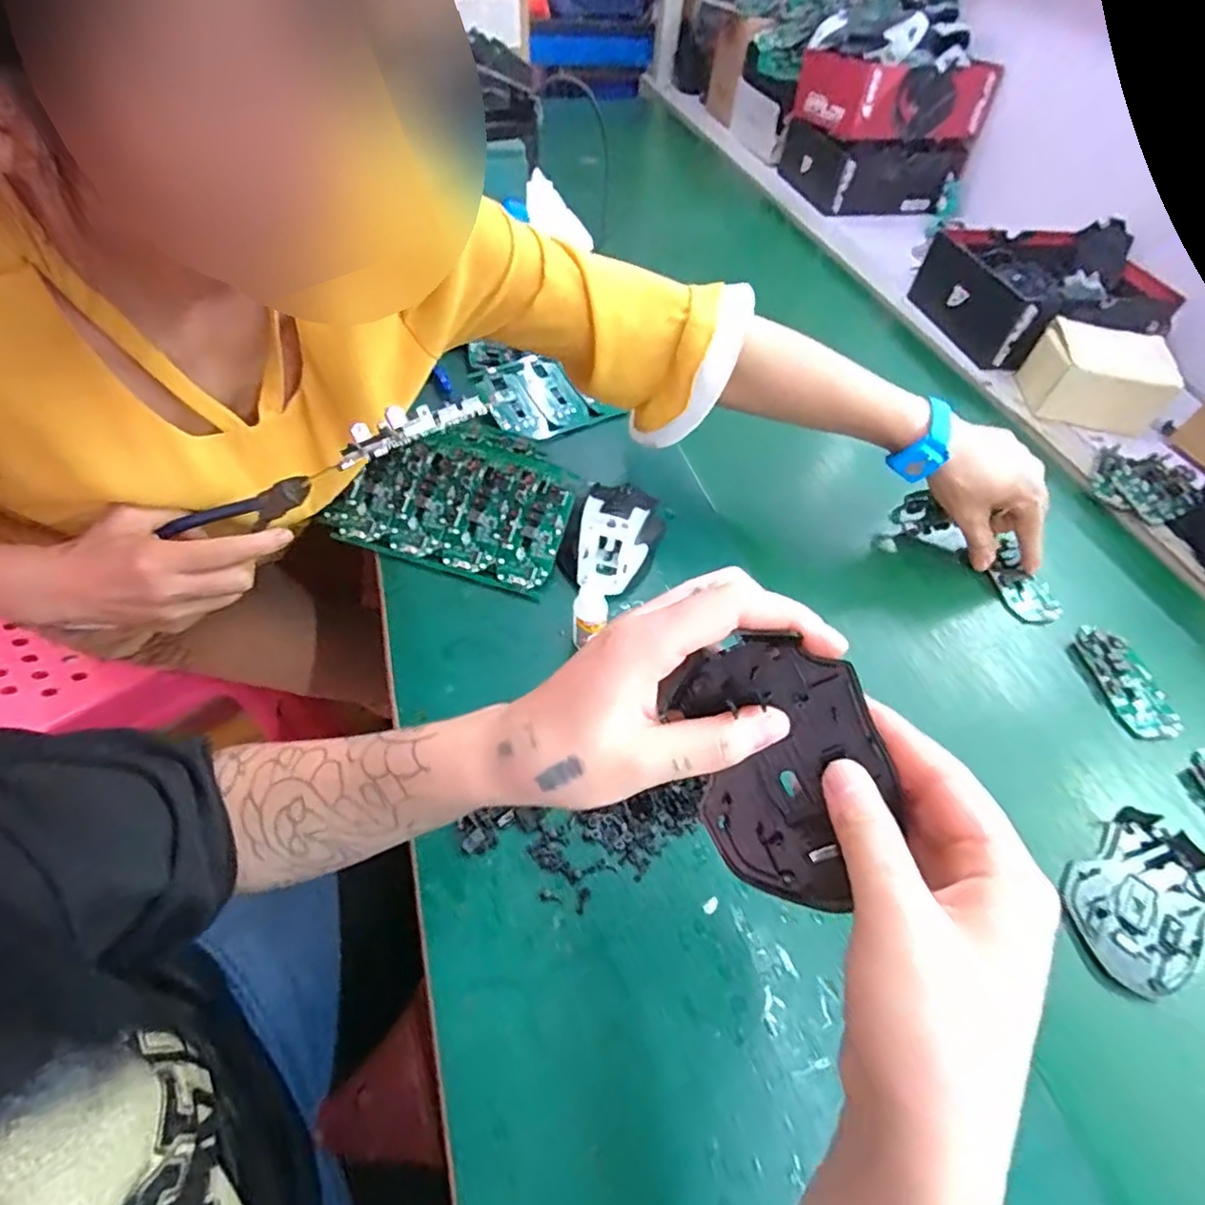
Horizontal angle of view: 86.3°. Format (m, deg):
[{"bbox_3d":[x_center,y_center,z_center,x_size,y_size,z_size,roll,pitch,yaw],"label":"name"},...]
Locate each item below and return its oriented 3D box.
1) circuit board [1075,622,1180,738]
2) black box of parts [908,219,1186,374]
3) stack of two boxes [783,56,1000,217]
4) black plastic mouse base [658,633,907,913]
[{"bbox_3d":[0.412,0.061,0.505,0.043,0.014,0.094,-5,52,-11],"label":"circuit board"},{"bbox_3d":[0.569,-0.386,0.824,0.262,0.088,0.208,-8,53,-13],"label":"black box of parts"},{"bbox_3d":[0.453,-0.779,1.053,0.248,0.186,0.193,-9,53,-13],"label":"stack of two boxes"},{"bbox_3d":[0.072,0.068,0.251,0.072,0.010,0.111,-17,95,17],"label":"black plastic mouse base"}]

